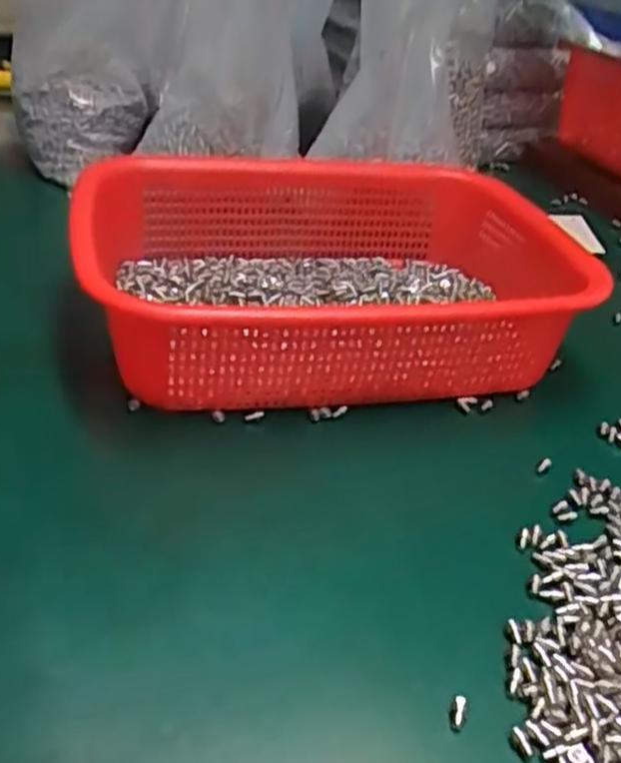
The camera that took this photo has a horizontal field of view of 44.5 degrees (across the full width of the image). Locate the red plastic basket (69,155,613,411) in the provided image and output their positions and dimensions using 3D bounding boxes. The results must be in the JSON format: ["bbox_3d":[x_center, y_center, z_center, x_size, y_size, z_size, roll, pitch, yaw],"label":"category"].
[{"bbox_3d":[0.010,-0.066,0.463,0.275,0.071,0.214,-2,35,-14],"label":"red plastic basket"}]

